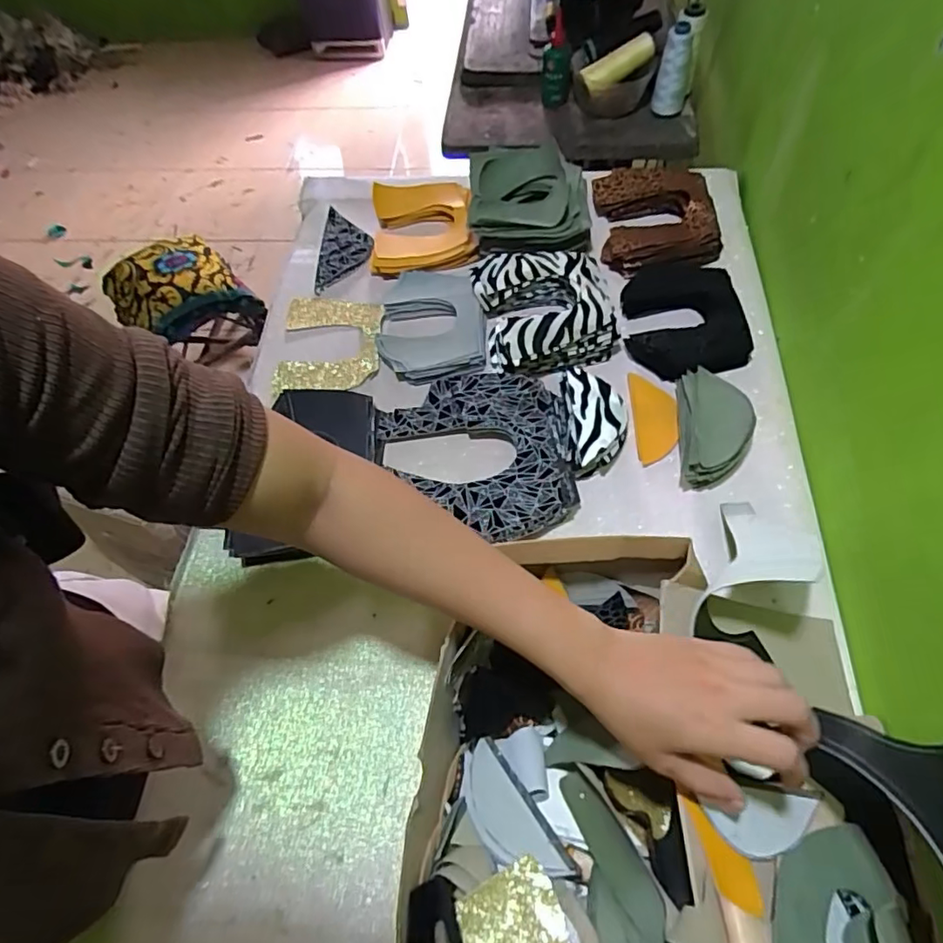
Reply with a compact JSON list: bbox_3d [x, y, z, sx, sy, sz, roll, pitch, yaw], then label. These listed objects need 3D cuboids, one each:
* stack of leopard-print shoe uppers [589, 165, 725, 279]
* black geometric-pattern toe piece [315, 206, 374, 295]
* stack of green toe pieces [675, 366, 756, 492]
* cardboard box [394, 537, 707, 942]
[{"bbox_3d":[0.237,-0.326,0.727,0.139,0.039,0.169,-4,60,2],"label":"stack of leopard-print shoe uppers"},{"bbox_3d":[-0.170,-0.304,0.768,0.070,0.012,0.158,-3,60,2],"label":"black geometric-pattern toe piece"},{"bbox_3d":[0.244,-0.044,0.573,0.063,0.049,0.131,5,61,7],"label":"stack of green toe pieces"},{"bbox_3d":[0.073,0.229,0.389,0.206,0.106,0.348,4,61,6],"label":"cardboard box"}]

